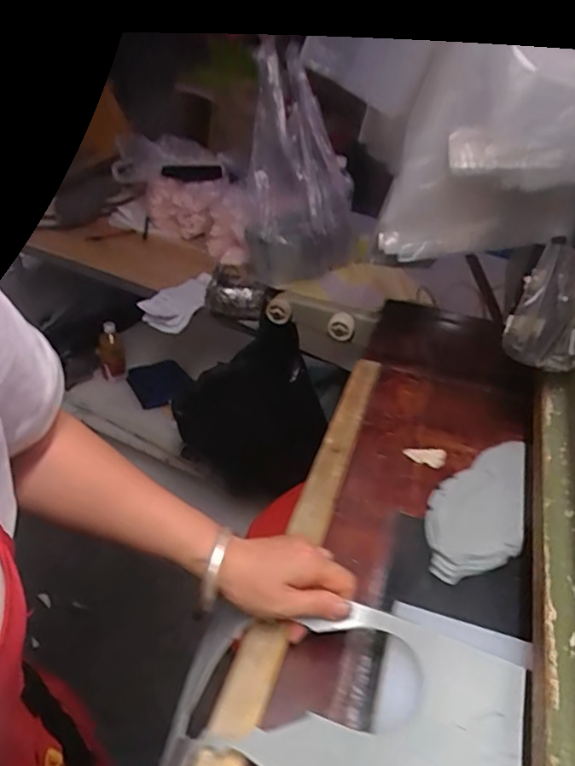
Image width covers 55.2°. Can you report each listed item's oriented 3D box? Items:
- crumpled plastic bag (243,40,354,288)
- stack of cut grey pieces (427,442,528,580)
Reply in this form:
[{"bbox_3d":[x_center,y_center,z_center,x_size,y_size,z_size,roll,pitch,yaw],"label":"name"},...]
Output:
[{"bbox_3d":[0.024,-0.439,1.164,0.247,0.454,0.136,-2,40,-6],"label":"crumpled plastic bag"},{"bbox_3d":[0.197,0.122,0.572,0.091,0.013,0.202,14,41,13],"label":"stack of cut grey pieces"}]

